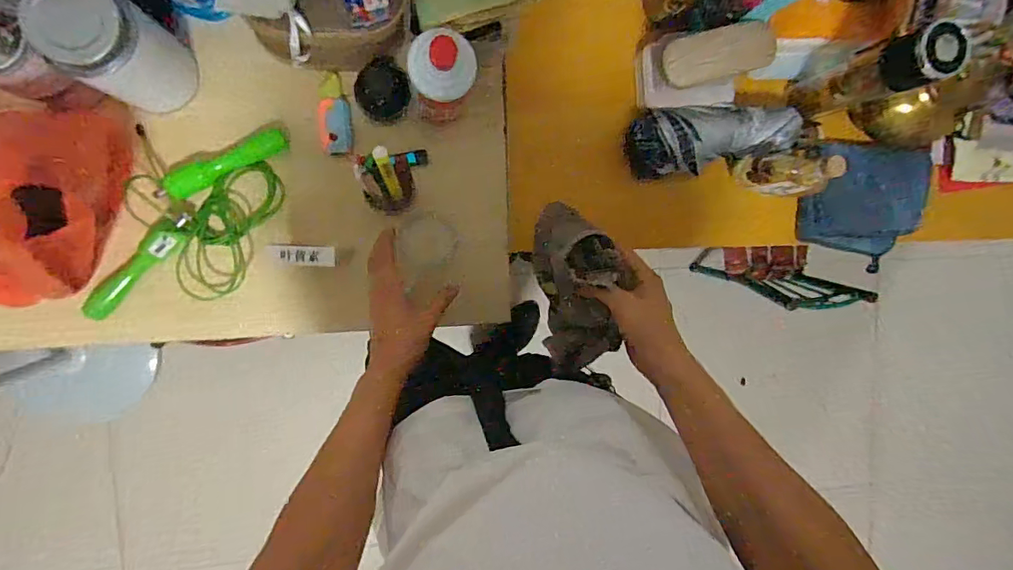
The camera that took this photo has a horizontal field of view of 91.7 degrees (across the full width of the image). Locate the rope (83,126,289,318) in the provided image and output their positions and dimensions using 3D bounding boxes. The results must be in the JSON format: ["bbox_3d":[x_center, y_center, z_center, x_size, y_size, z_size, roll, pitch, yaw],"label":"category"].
[{"bbox_3d":[-0.409,-0.082,0.643,0.192,0.035,0.278,12,93,-9],"label":"rope"}]

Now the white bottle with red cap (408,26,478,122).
[{"bbox_3d":[-0.080,-0.254,0.616,0.080,0.185,0.076,1,95,-9],"label":"white bottle with red cap"}]

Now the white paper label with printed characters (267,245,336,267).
[{"bbox_3d":[-0.240,-0.034,0.579,0.073,0.010,0.023,1,95,-9],"label":"white paper label with printed characters"}]

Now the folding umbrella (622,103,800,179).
[{"bbox_3d":[0.297,-0.214,0.709,0.228,0.067,0.088,-10,97,-7],"label":"folding umbrella"}]

